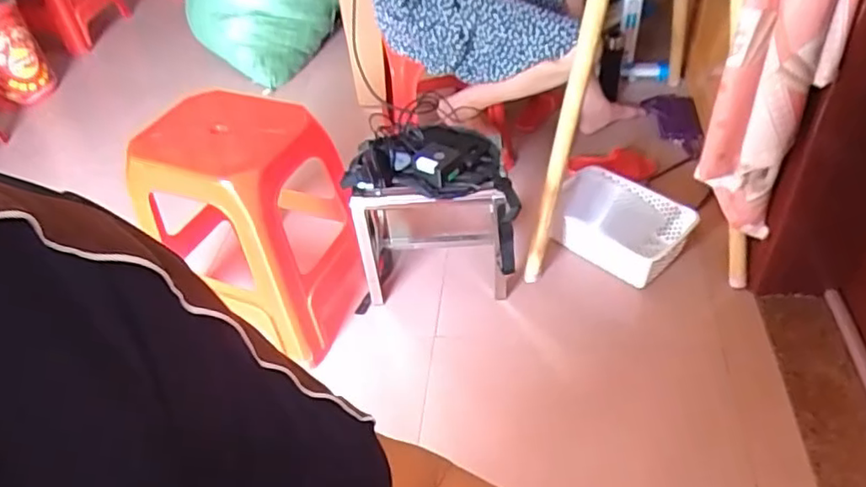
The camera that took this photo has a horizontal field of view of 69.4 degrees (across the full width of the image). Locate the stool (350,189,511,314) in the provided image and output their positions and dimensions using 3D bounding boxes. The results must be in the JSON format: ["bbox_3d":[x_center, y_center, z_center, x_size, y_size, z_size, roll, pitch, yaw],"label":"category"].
[{"bbox_3d":[-0.009,-0.031,1.447,0.342,0.349,0.218,-4,44,4],"label":"stool"}]

